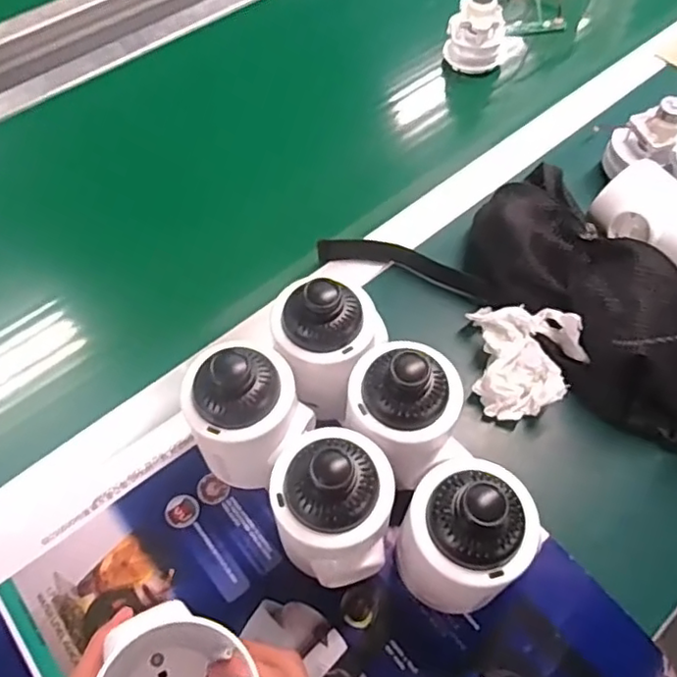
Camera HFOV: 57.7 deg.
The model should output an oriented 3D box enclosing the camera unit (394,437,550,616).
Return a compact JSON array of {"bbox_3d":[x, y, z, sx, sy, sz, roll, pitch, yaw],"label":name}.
[{"bbox_3d":[0.078,0.126,0.386,0.077,0.116,0.084,24,62,15],"label":"camera unit"}]

